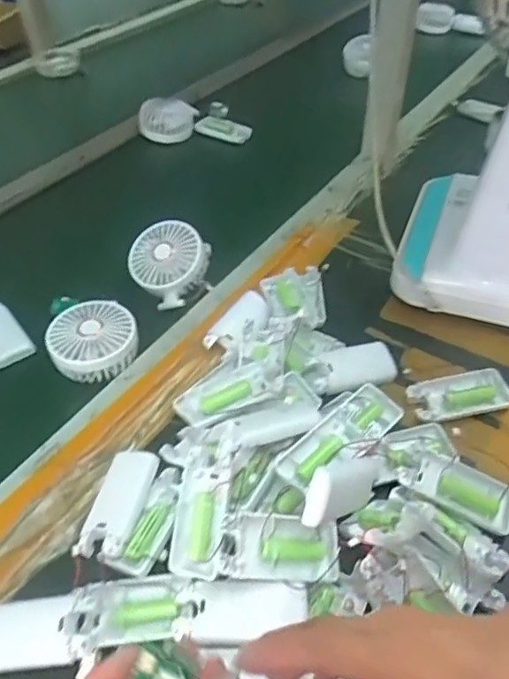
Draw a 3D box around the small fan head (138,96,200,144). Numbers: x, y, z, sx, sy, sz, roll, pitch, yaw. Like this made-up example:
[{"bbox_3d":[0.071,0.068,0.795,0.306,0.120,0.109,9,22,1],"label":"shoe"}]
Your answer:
[{"bbox_3d":[-0.142,-0.368,0.896,0.099,0.060,0.066,-9,47,-6],"label":"small fan head"}]

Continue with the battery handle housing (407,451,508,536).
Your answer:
[{"bbox_3d":[0.172,0.125,0.442,0.079,0.023,0.044,19,50,19],"label":"battery handle housing"}]

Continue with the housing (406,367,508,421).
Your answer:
[{"bbox_3d":[0.200,0.054,0.526,0.097,0.012,0.046,-8,47,-5],"label":"housing"}]

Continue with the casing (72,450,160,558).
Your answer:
[{"bbox_3d":[-0.116,0.140,0.458,0.042,0.020,0.094,9,47,10],"label":"casing"}]

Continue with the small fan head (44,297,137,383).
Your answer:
[{"bbox_3d":[-0.166,0.000,0.555,0.084,0.034,0.082,-19,49,-16],"label":"small fan head"}]

